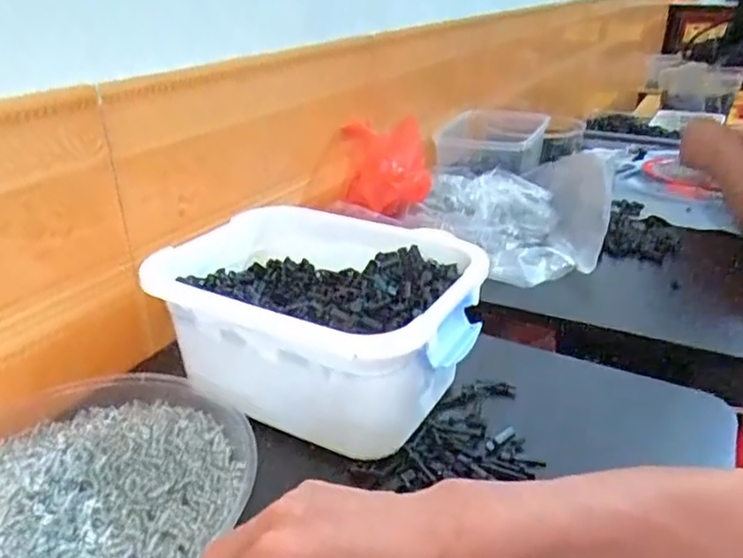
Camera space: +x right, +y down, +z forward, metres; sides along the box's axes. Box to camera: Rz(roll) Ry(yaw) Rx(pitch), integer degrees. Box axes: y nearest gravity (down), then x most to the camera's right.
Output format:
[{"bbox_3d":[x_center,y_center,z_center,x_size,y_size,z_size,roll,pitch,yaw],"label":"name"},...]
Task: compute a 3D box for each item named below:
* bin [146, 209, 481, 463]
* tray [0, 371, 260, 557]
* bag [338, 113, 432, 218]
[{"bbox_3d":[-0.049,0.031,0.524,0.264,0.112,0.176,13,29,24],"label":"bin"},{"bbox_3d":[-0.201,0.137,0.414,0.211,0.034,0.235,10,28,19],"label":"tray"},{"bbox_3d":[0.020,-0.142,0.809,0.110,0.118,0.058,3,27,7],"label":"bag"}]

